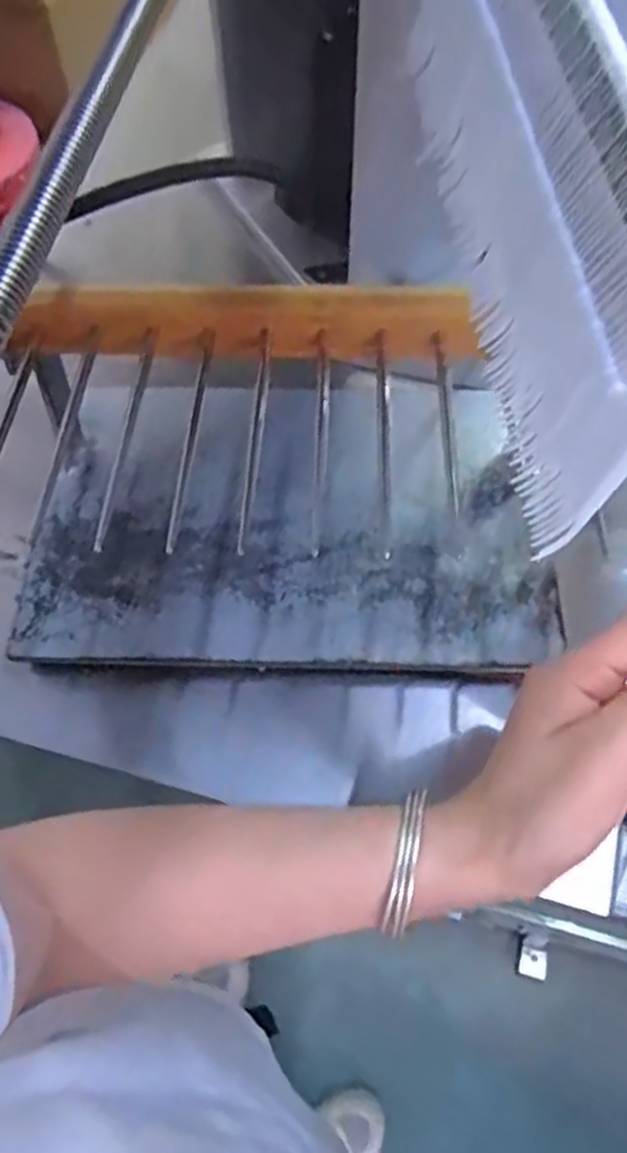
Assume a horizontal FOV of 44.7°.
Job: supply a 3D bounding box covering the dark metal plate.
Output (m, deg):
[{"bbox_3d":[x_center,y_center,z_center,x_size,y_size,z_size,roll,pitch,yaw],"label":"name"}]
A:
[{"bbox_3d":[-0.012,-0.036,0.452,0.281,0.014,0.194,2,63,2],"label":"dark metal plate"}]

